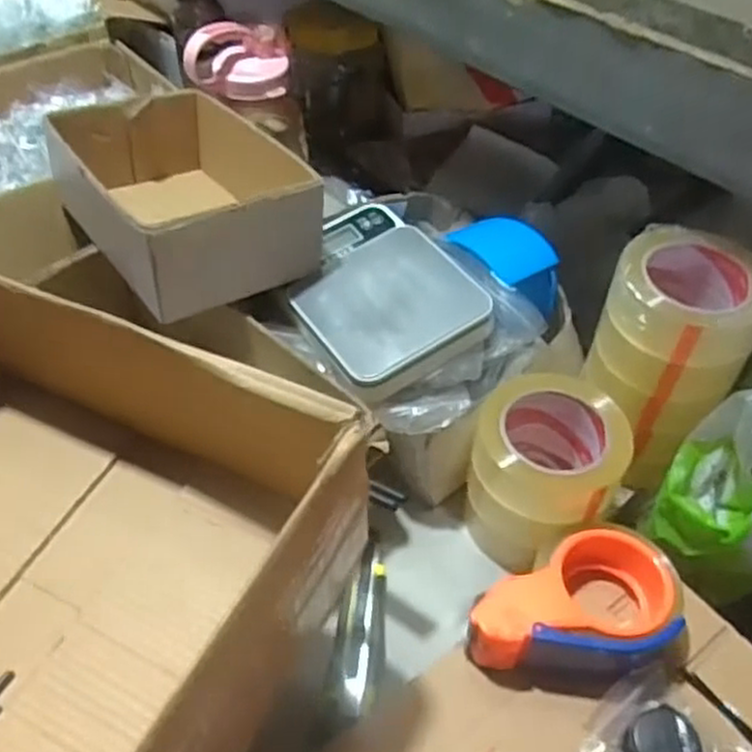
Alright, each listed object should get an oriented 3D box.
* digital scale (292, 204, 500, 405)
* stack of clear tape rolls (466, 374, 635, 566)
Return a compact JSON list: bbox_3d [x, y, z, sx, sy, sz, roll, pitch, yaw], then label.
[{"bbox_3d":[-0.004,-0.080,0.682,0.144,0.037,0.199,-23,53,-21],"label":"digital scale"},{"bbox_3d":[0.133,0.072,0.603,0.104,0.135,0.116,8,48,6],"label":"stack of clear tape rolls"}]

